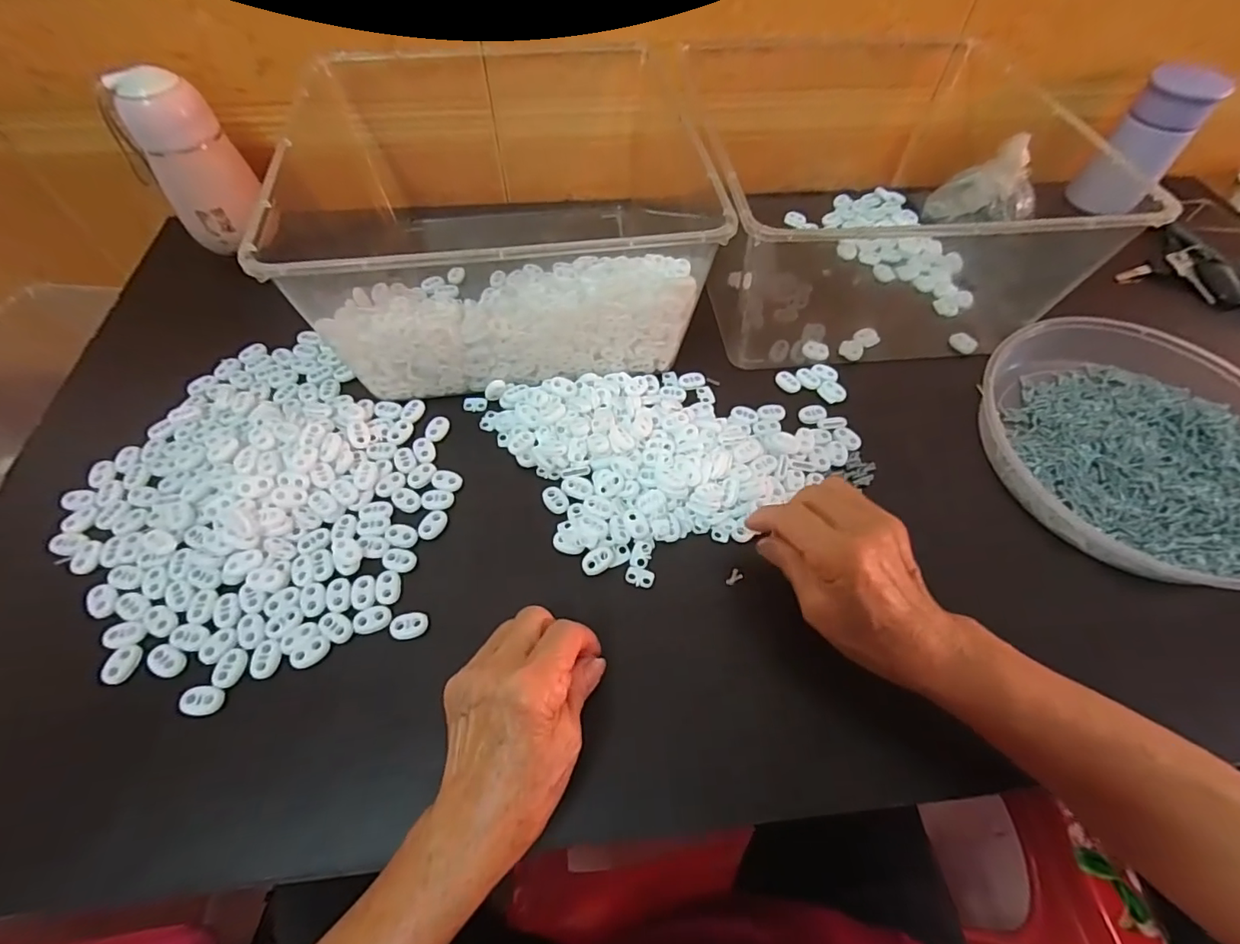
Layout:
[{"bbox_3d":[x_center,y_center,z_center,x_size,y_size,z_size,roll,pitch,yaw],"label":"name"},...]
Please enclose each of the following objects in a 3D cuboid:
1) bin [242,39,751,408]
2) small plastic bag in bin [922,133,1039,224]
[{"bbox_3d":[-0.087,-0.215,0.458,0.321,0.149,0.324,0,58,-2],"label":"bin"},{"bbox_3d":[0.381,-0.298,0.554,0.097,0.071,0.062,-13,59,-10],"label":"small plastic bag in bin"}]

